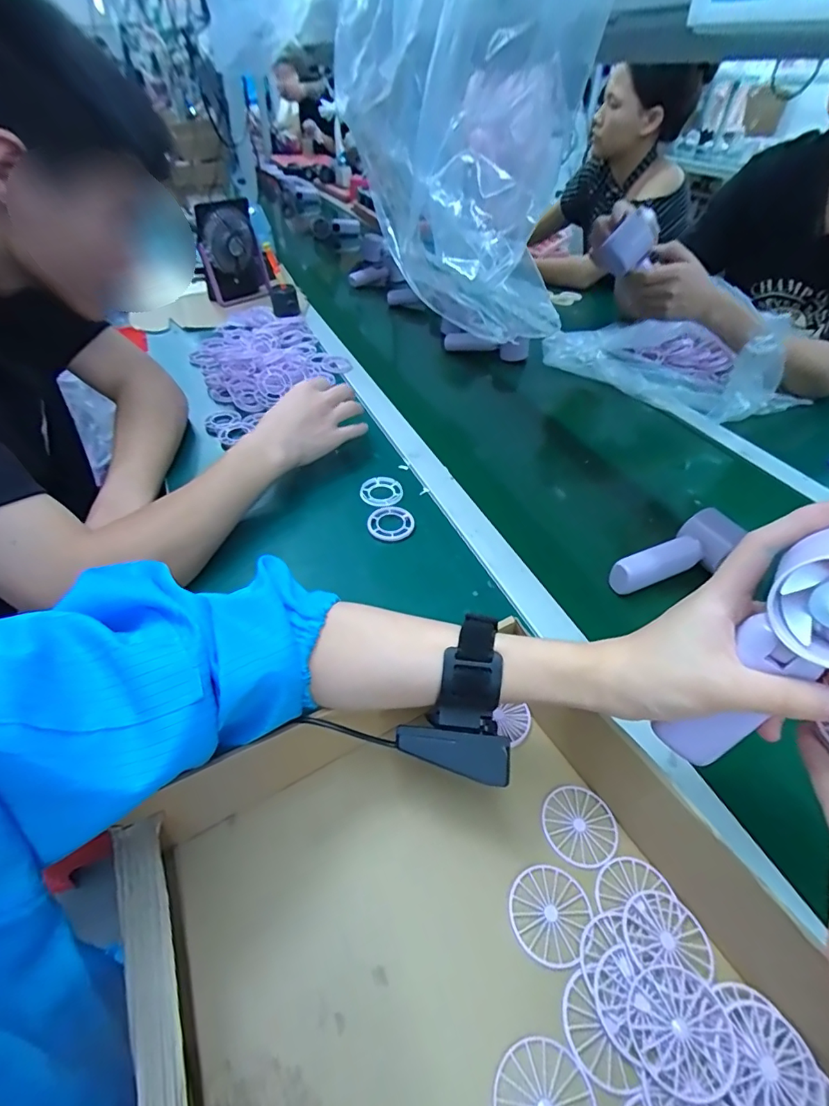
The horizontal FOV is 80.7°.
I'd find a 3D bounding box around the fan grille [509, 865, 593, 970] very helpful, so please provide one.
[{"bbox_3d":[0.083,0.221,0.301,0.045,0.004,0.050,25,49,22],"label":"fan grille"}]

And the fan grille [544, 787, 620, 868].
[{"bbox_3d":[0.115,0.188,0.339,0.048,0.004,0.050,5,45,3],"label":"fan grille"}]

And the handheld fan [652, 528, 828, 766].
[{"bbox_3d":[0.182,0.059,0.249,0.039,0.155,0.057,-10,44,-30],"label":"handheld fan"}]

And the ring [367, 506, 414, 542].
[{"bbox_3d":[-0.027,-0.035,0.567,0.053,0.013,0.050,1,44,-1],"label":"ring"}]

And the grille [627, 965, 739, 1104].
[{"bbox_3d":[0.141,0.253,0.259,0.049,0.009,0.049,1,44,-1],"label":"grille"}]

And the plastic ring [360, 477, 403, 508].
[{"bbox_3d":[-0.040,-0.077,0.613,0.052,0.009,0.052,1,44,-1],"label":"plastic ring"}]

